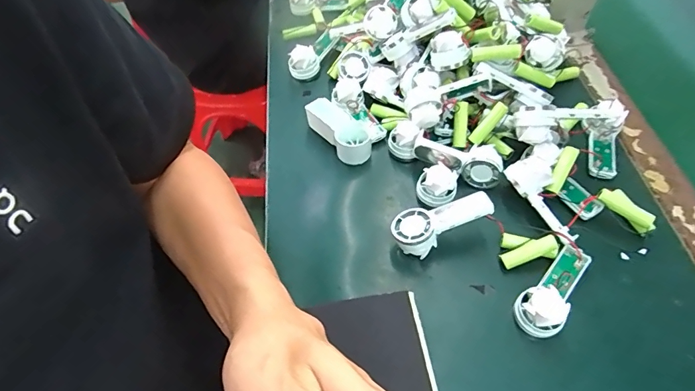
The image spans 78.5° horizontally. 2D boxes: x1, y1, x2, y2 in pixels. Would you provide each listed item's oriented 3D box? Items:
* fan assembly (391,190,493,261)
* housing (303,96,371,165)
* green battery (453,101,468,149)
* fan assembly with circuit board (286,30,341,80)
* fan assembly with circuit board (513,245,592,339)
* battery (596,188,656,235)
[{"bbox_3d":[0.090,0.024,0.402,0.091,0.030,0.038,-24,56,6],"label":"fan assembly"},{"bbox_3d":[-0.010,-0.074,0.496,0.038,0.034,0.090,-37,61,-19],"label":"housing"},{"bbox_3d":[0.124,-0.077,0.467,0.013,0.012,0.049,5,95,7],"label":"green battery"},{"bbox_3d":[-0.043,-0.199,0.582,0.037,0.034,0.094,23,60,18],"label":"fan assembly with circuit board"},{"bbox_3d":[0.182,0.082,0.373,0.037,0.034,0.092,37,66,25],"label":"fan assembly with circuit board"},{"bbox_3d":[0.267,0.012,0.404,0.056,0.018,0.020,43,68,14],"label":"battery"}]

